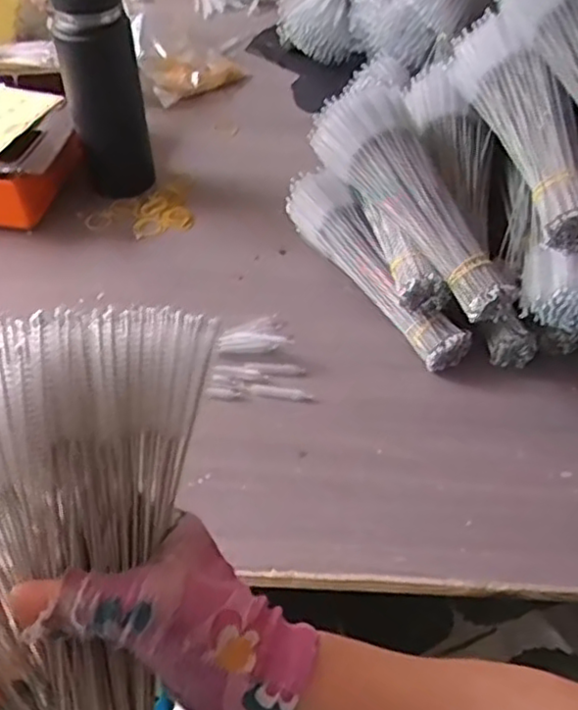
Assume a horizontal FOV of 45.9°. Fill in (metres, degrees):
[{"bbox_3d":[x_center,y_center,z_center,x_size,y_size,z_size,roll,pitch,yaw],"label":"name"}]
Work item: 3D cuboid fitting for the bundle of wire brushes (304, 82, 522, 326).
[{"bbox_3d":[0.122,-0.141,0.638,0.076,0.060,0.253,-26,73,-24],"label":"bundle of wire brushes"}]

